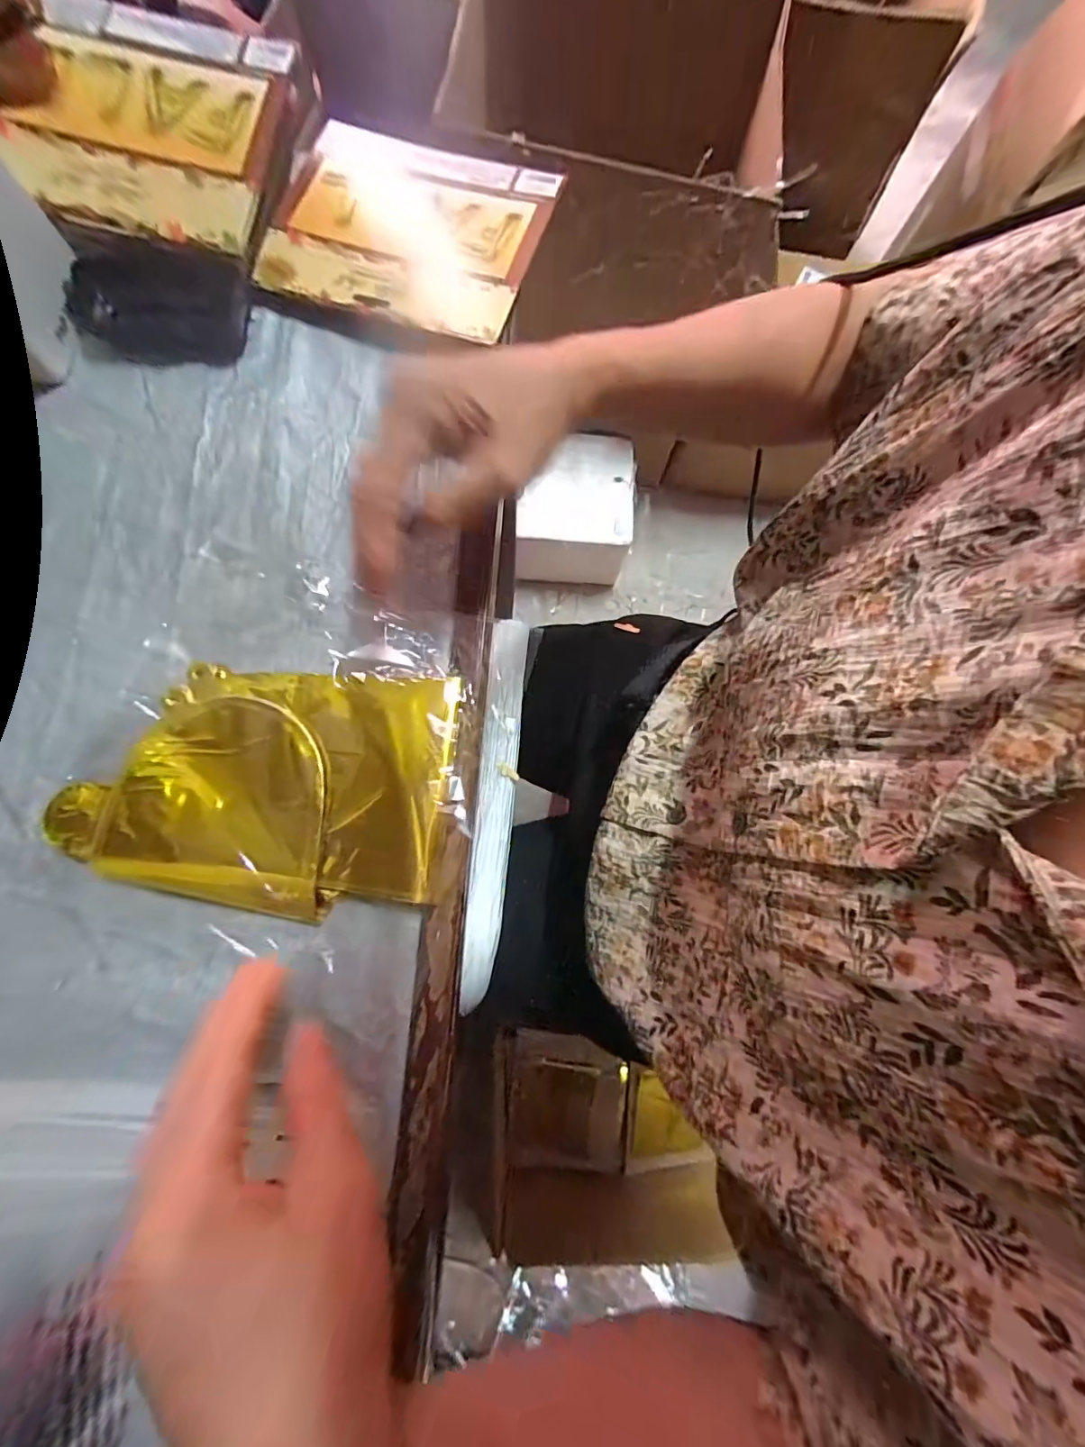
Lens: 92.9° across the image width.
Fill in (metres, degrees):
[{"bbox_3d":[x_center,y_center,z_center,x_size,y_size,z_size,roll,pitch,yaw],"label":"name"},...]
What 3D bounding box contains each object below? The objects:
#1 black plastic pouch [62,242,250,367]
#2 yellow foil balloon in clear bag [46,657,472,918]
[{"bbox_3d":[-0.264,-0.287,0.357,0.112,0.034,0.058,-3,78,-2],"label":"black plastic pouch"},{"bbox_3d":[-0.163,0.034,0.300,0.210,0.015,0.139,6,77,2],"label":"yellow foil balloon in clear bag"}]

